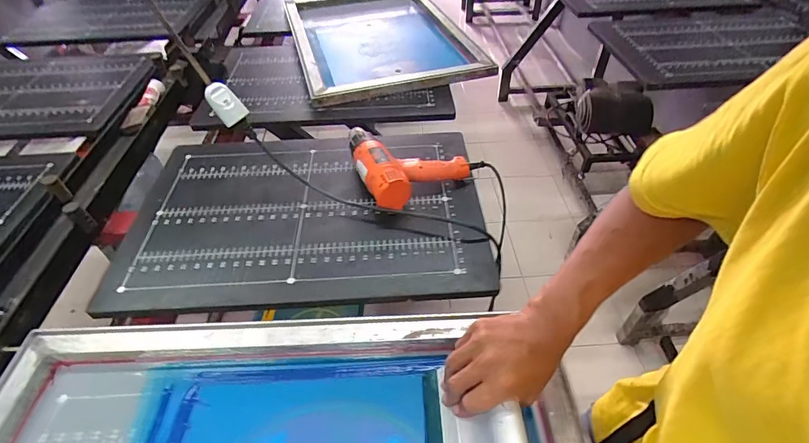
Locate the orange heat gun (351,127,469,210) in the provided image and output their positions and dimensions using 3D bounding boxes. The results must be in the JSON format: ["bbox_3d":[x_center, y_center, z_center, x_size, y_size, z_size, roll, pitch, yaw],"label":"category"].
[{"bbox_3d":[-0.005,-0.119,0.757,0.189,0.070,0.202,-24,49,-19],"label":"orange heat gun"}]

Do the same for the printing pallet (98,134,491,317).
[{"bbox_3d":[-0.173,-0.029,0.722,0.598,0.034,0.403,-4,46,0],"label":"printing pallet"}]

